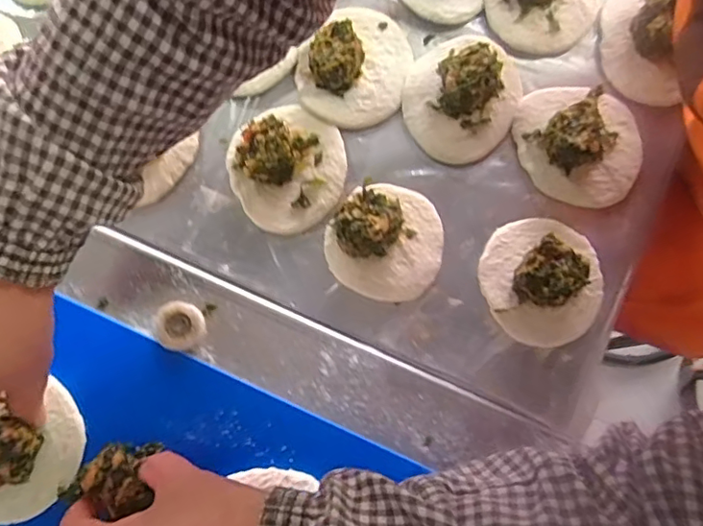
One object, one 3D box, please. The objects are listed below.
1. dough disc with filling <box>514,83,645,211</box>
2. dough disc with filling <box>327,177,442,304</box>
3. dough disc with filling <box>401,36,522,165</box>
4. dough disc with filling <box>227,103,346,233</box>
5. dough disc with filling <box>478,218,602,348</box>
[{"bbox_3d":[0.169,-0.091,0.407,0.085,0.032,0.095,-17,79,-3],"label":"dough disc with filling"},{"bbox_3d":[0.025,-0.018,0.396,0.082,0.031,0.084,0,79,1],"label":"dough disc with filling"},{"bbox_3d":[0.084,-0.131,0.414,0.083,0.032,0.104,24,80,5],"label":"dough disc with filling"},{"bbox_3d":[-0.047,-0.073,0.408,0.087,0.030,0.086,0,79,1],"label":"dough disc with filling"},{"bbox_3d":[0.136,0.010,0.388,0.083,0.029,0.089,0,79,1],"label":"dough disc with filling"}]

